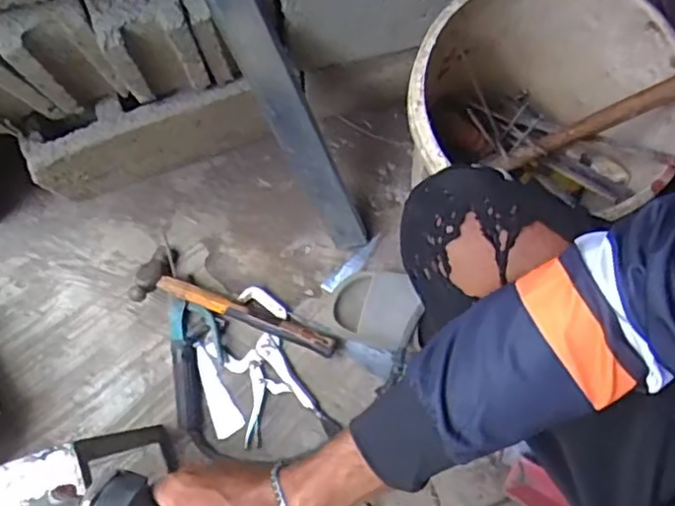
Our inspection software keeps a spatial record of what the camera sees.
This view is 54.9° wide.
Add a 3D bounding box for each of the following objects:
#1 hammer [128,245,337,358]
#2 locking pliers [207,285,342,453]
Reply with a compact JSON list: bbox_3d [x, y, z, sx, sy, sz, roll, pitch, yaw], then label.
[{"bbox_3d":[-0.145,0.072,0.958,0.304,0.060,0.085,18,79,5],"label":"hammer"},{"bbox_3d":[-0.111,0.174,0.983,0.131,0.019,0.237,-23,78,-3],"label":"locking pliers"}]

